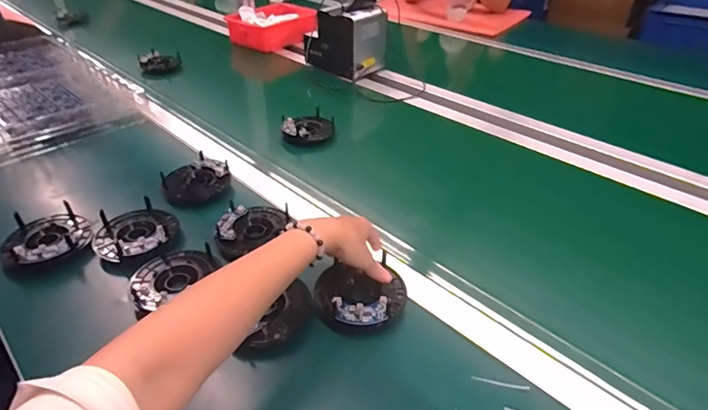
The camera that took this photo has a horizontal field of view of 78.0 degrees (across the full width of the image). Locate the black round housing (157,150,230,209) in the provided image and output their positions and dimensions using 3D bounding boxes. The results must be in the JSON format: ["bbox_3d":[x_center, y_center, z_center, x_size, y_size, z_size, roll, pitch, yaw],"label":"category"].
[{"bbox_3d":[-0.243,-0.039,0.677,0.098,0.032,0.086,-19,40,-23],"label":"black round housing"}]

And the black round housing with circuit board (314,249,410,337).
[{"bbox_3d":[0.008,0.101,0.495,0.101,0.030,0.093,1,35,0],"label":"black round housing with circuit board"}]

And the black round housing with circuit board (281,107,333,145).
[{"bbox_3d":[-0.088,-0.155,0.842,0.095,0.038,0.106,-3,37,-4],"label":"black round housing with circuit board"}]

